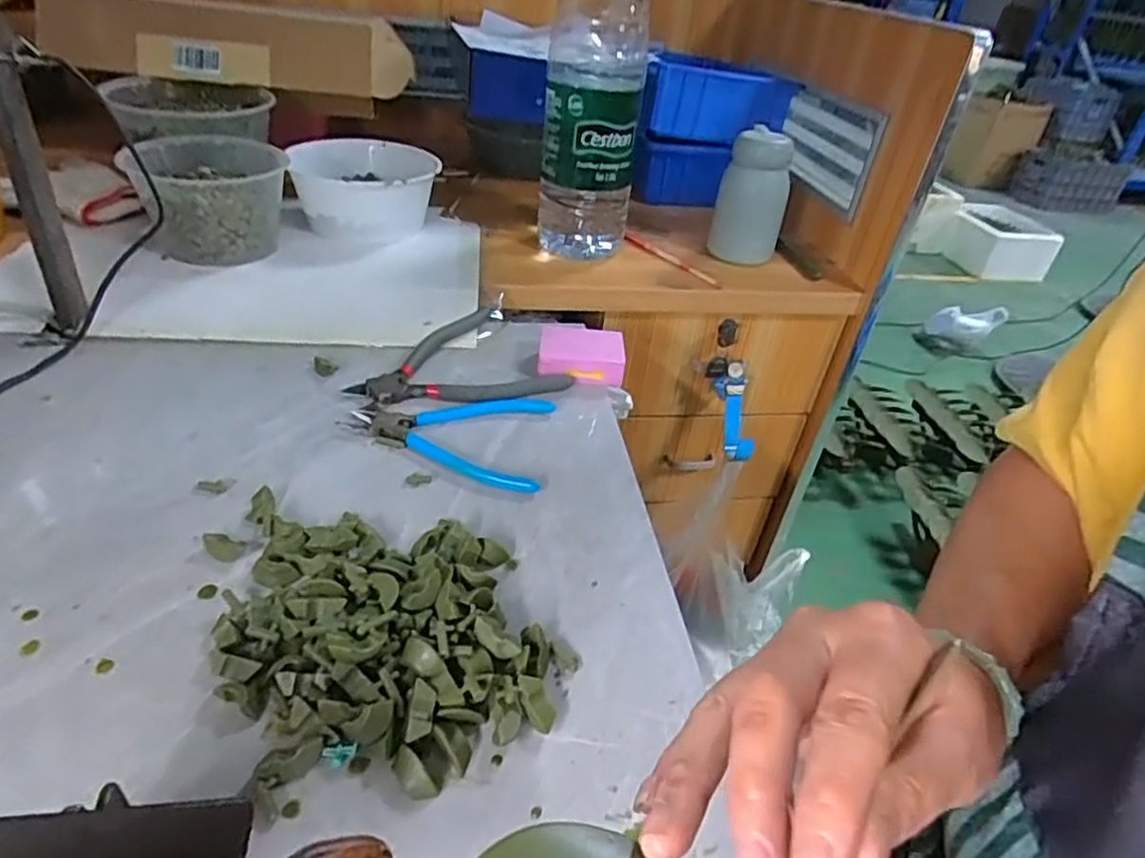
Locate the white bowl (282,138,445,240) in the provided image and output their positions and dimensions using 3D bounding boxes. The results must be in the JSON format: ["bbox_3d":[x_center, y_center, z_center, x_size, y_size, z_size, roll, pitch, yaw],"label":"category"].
[{"bbox_3d":[-0.228,-0.264,0.741,0.148,0.077,0.145,4,37,-3],"label":"white bowl"}]

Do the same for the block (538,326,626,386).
[{"bbox_3d":[0.007,-0.065,0.575,0.072,0.030,0.049,2,37,-5],"label":"block"}]

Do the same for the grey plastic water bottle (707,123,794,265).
[{"bbox_3d":[0.213,-0.273,0.779,0.080,0.142,0.078,15,36,11],"label":"grey plastic water bottle"}]

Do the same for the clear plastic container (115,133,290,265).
[{"bbox_3d":[-0.358,-0.225,0.668,0.129,0.098,0.134,-3,37,-11],"label":"clear plastic container"}]

